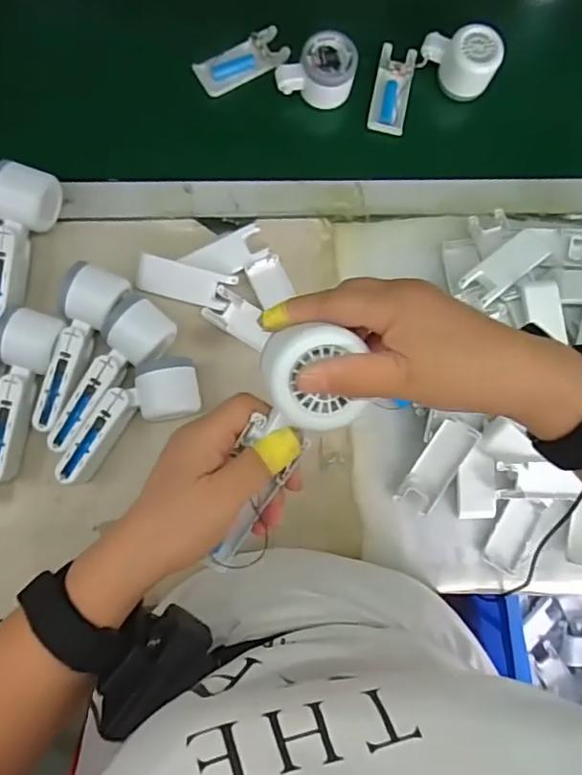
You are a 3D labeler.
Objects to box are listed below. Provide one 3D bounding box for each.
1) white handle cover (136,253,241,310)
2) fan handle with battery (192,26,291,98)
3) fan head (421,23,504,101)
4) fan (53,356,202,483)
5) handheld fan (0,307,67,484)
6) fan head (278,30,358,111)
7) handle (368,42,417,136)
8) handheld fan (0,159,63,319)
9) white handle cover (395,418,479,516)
[{"bbox_3d":[-0.112,-0.111,0.590,0.100,0.010,0.038,13,82,-2],"label":"white handle cover"},{"bbox_3d":[-0.054,-0.361,0.619,0.103,0.016,0.044,-26,85,-7],"label":"fan handle with battery"},{"bbox_3d":[0.185,-0.360,0.614,0.087,0.049,0.053,26,82,0],"label":"fan head"},{"bbox_3d":[-0.160,0.033,0.558,0.163,0.045,0.068,-42,87,-8],"label":"fan"},{"bbox_3d":[-0.272,0.008,0.551,0.050,0.050,0.167,14,82,-2],"label":"handheld fan"},{"bbox_3d":[0.029,-0.346,0.604,0.080,0.044,0.058,13,82,-2],"label":"fan head"},{"bbox_3d":[0.115,-0.335,0.630,0.040,0.013,0.099,11,82,-3],"label":"handle"},{"bbox_3d":[-0.282,-0.139,0.561,0.056,0.054,0.166,14,82,-2],"label":"handheld fan"},{"bbox_3d":[0.153,0.083,0.579,0.041,0.014,0.101,34,97,1],"label":"white handle cover"}]

